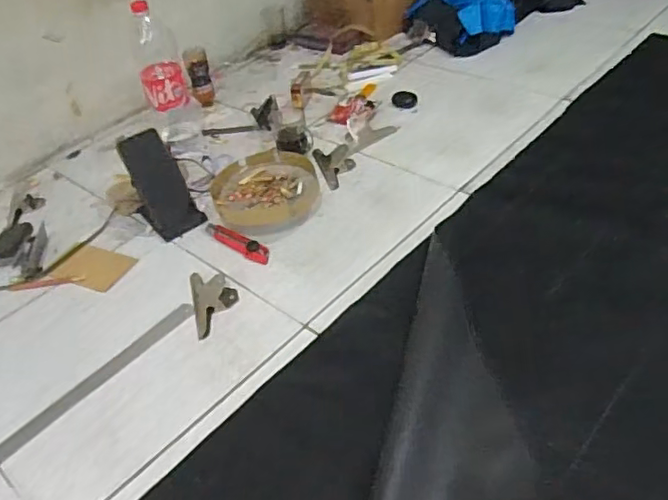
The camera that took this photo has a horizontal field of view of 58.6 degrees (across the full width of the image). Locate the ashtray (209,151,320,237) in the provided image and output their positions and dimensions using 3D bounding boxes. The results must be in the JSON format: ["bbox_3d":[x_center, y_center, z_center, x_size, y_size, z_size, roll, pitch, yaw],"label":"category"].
[{"bbox_3d":[-0.121,-0.102,1.064,0.187,0.048,0.187,-6,43,2],"label":"ashtray"}]

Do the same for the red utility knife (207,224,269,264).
[{"bbox_3d":[-0.165,-0.014,1.009,0.160,0.013,0.036,28,54,33],"label":"red utility knife"}]

